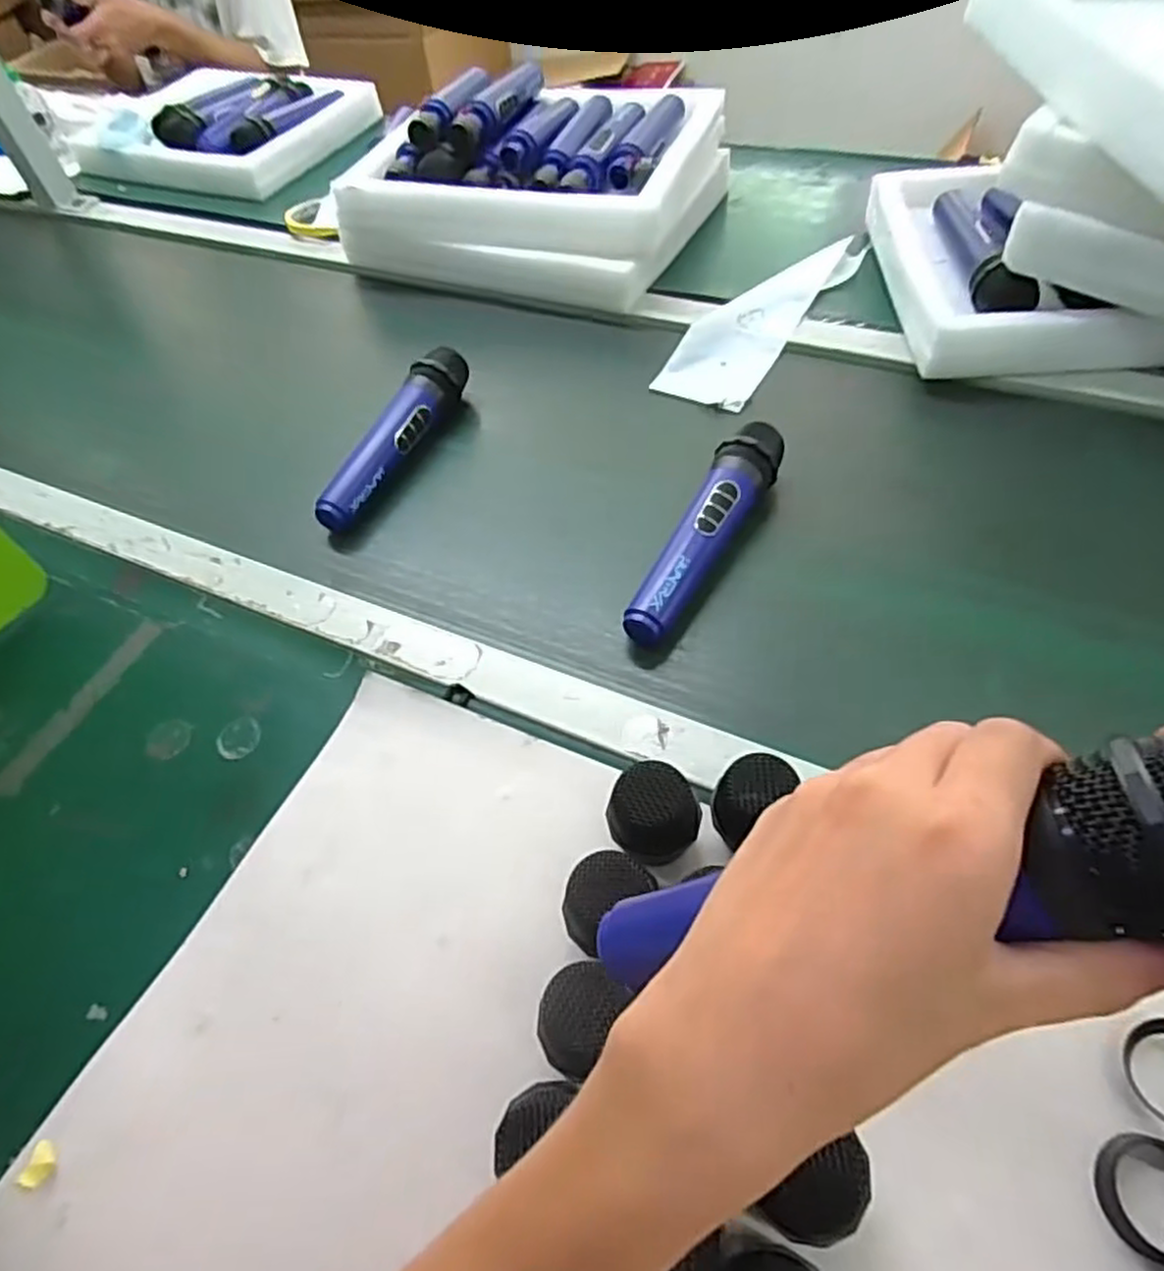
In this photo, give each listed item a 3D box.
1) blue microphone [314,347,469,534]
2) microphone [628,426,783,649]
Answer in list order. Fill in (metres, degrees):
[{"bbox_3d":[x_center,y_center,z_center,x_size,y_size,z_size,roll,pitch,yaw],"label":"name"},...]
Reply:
[{"bbox_3d":[-0.152,-0.167,0.629,0.040,0.049,0.207,13,56,16],"label":"blue microphone"},{"bbox_3d":[0.091,-0.073,0.529,0.046,0.049,0.195,19,58,20],"label":"microphone"}]

